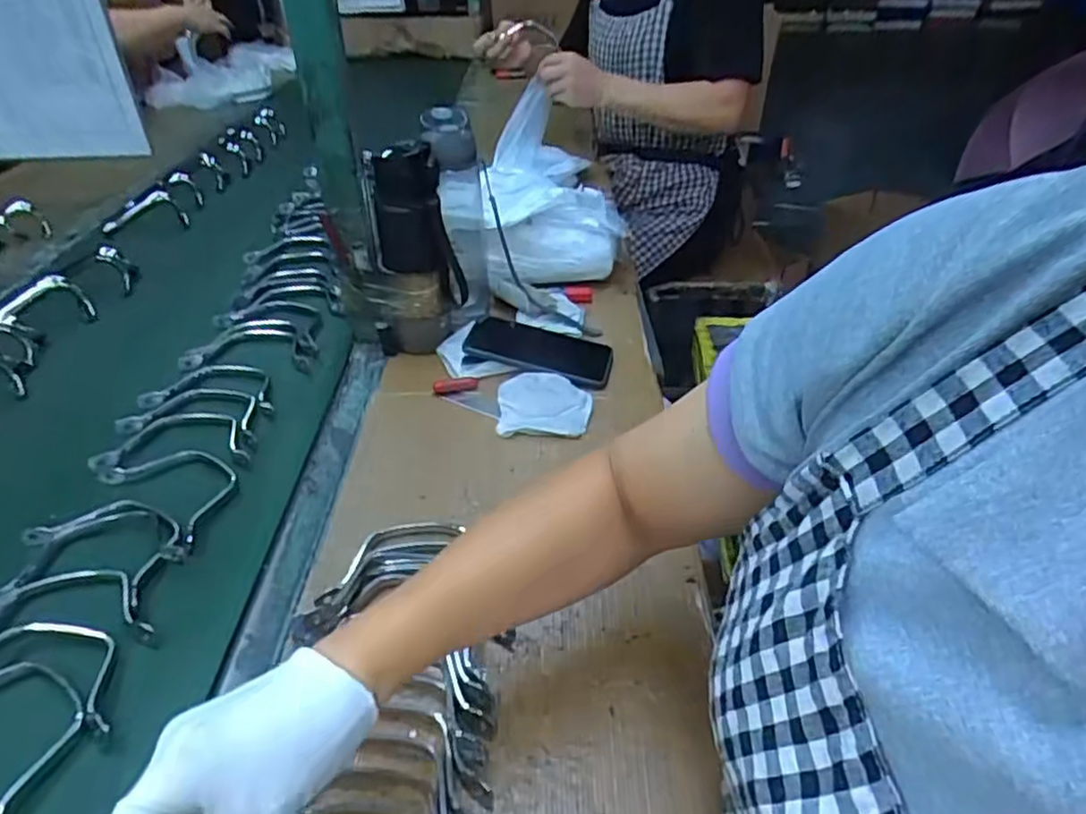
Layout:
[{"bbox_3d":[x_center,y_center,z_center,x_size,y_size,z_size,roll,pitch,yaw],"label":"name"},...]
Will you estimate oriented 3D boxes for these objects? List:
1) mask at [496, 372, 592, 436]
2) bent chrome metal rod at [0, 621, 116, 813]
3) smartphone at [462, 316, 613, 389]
[{"bbox_3d":[0.001,-0.004,0.719,0.095,0.022,0.084,1,37,-1],"label":"mask"},{"bbox_3d":[-0.332,0.188,0.438,0.145,0.014,0.110,22,41,25],"label":"bent chrome metal rod"},{"bbox_3d":[-0.003,-0.066,0.780,0.163,0.009,0.087,18,41,8],"label":"smartphone"}]

